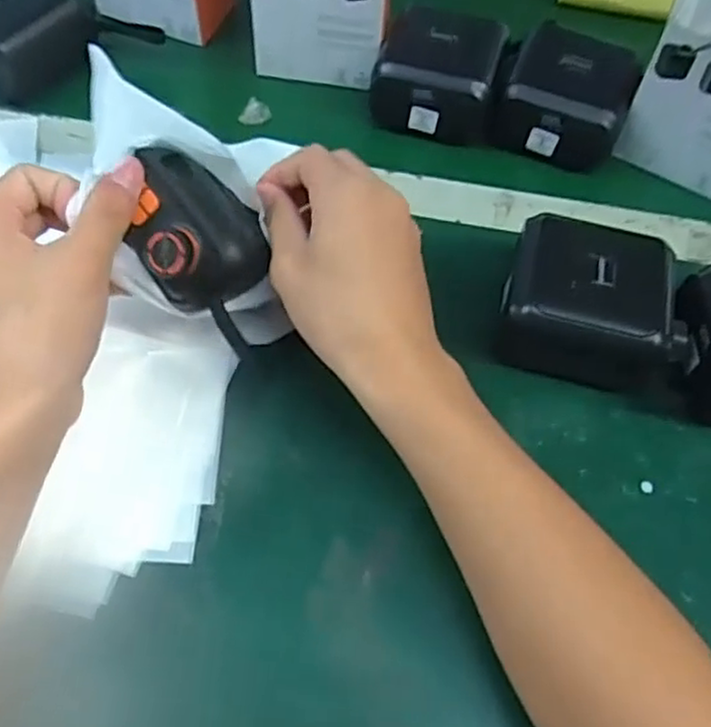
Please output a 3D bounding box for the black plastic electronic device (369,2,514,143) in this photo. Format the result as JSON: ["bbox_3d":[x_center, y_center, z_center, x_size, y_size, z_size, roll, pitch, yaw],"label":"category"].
[{"bbox_3d":[0.062,-0.214,0.530,0.094,0.060,0.074,12,59,5],"label":"black plastic electronic device"}]

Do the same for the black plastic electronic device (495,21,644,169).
[{"bbox_3d":[0.158,-0.193,0.523,0.089,0.058,0.089,23,61,11],"label":"black plastic electronic device"}]

